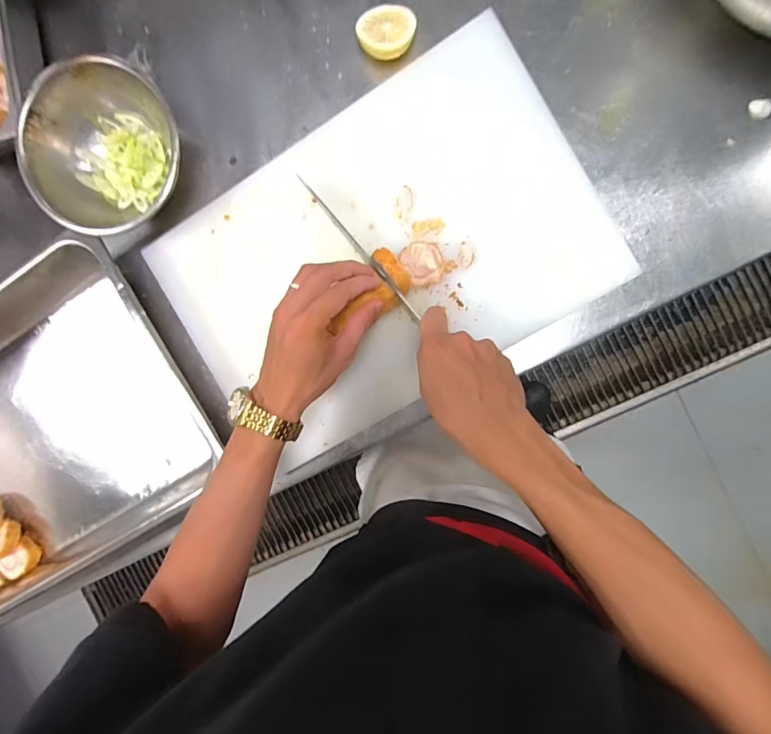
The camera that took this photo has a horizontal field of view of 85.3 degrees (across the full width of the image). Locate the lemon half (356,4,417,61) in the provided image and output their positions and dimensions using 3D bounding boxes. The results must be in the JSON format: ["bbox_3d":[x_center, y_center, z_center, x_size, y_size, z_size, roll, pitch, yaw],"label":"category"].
[{"bbox_3d":[0.002,-0.345,0.437,0.057,0.036,0.054,0,93,7],"label":"lemon half"}]

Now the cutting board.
[{"bbox_3d":[-0.013,-0.109,0.452,0.445,0.031,0.317,-28,89,8],"label":"cutting board"}]

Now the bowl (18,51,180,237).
[{"bbox_3d":[-0.295,-0.228,0.455,0.167,0.081,0.155,0,93,7],"label":"bowl"}]

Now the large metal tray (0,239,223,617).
[{"bbox_3d":[-0.483,0.116,0.529,0.546,0.085,0.323,-29,91,9],"label":"large metal tray"}]

